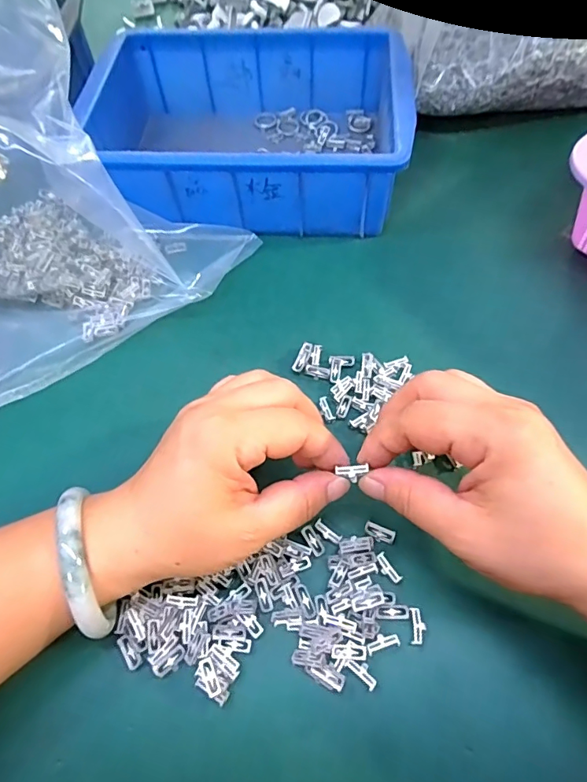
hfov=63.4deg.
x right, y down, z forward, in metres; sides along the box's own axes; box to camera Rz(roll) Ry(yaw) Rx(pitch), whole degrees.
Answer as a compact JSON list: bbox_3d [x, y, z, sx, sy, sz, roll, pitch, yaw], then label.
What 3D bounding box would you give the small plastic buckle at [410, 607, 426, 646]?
[{"bbox_3d":[0.062,0.117,0.236,0.007,0.005,0.017,2,62,4],"label":"small plastic buckle"}]

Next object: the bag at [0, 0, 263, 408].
[{"bbox_3d":[-0.165,-0.137,0.305,0.206,0.144,0.180,-38,67,-18],"label":"bag"}]

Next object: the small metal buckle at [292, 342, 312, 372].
[{"bbox_3d":[0.006,-0.022,0.317,0.007,0.006,0.022,21,64,12],"label":"small metal buckle"}]

